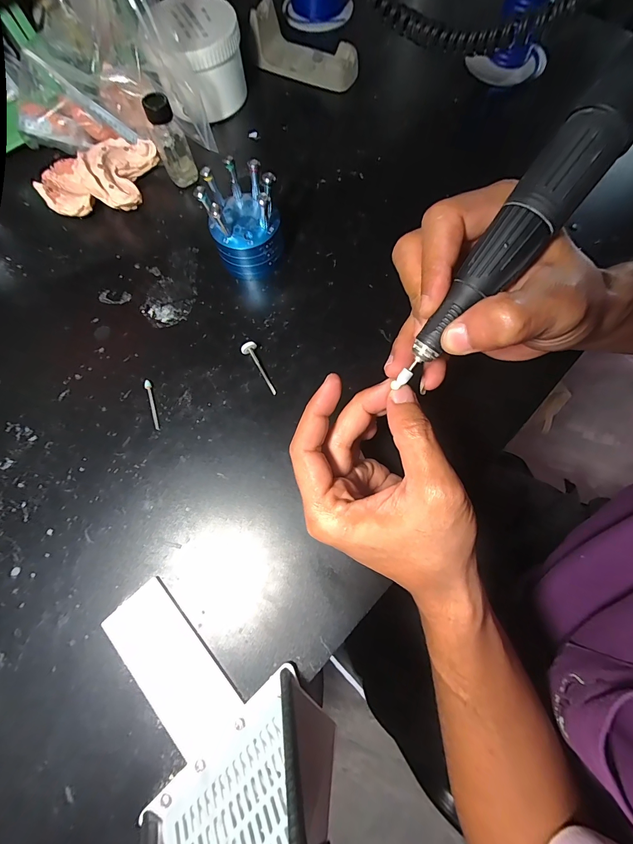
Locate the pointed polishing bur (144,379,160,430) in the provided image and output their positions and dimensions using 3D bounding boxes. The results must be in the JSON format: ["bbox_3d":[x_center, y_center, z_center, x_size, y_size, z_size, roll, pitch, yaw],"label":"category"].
[{"bbox_3d":[-0.132,-0.014,0.272,0.005,0.004,0.043,-18,73,-5],"label":"pointed polishing bur"}]

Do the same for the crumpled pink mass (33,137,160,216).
[{"bbox_3d":[-0.213,-0.236,0.327,0.110,0.038,0.071,-1,73,1],"label":"crumpled pink mass"}]

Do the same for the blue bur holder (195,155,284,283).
[{"bbox_3d":[-0.060,-0.168,0.285,0.059,0.067,0.064,-10,73,-2],"label":"blue bur holder"}]

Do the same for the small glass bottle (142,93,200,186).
[{"bbox_3d":[-0.135,-0.260,0.318,0.027,0.069,0.022,-18,73,-5],"label":"small glass bottle"}]

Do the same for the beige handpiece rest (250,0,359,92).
[{"bbox_3d":[-0.011,-0.416,0.374,0.119,0.040,0.044,24,75,8],"label":"beige handpiece rest"}]

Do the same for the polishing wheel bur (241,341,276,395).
[{"bbox_3d":[-0.046,-0.043,0.275,0.013,0.012,0.047,-28,74,-7],"label":"polishing wheel bur"}]

